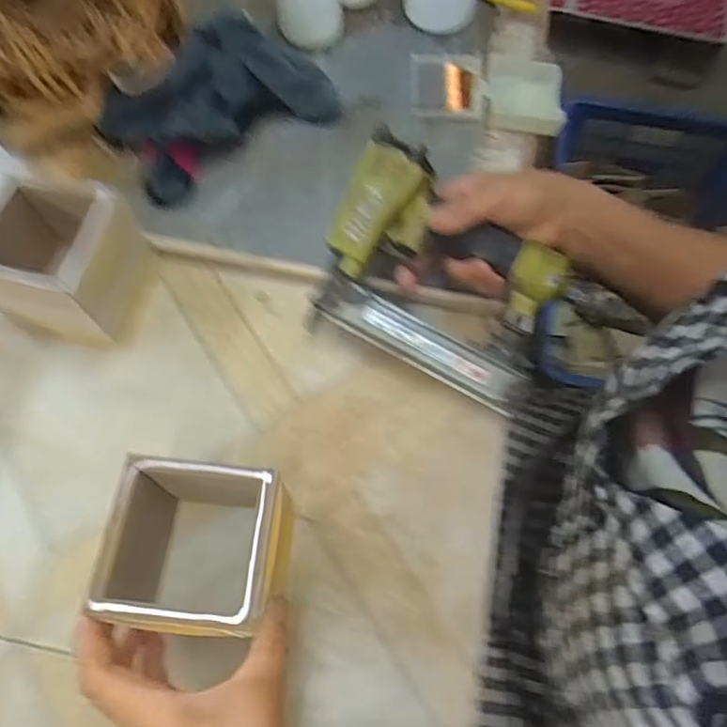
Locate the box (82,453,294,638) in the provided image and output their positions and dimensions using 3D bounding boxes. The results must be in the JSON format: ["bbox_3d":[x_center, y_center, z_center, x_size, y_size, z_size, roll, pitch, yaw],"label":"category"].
[{"bbox_3d":[-0.104,0.109,0.341,0.102,0.092,0.085,6,69,1],"label":"box"}]

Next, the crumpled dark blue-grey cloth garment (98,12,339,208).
[{"bbox_3d":[-0.128,-0.240,0.499,0.205,0.060,0.109,-33,73,-13],"label":"crumpled dark blue-grey cloth garment"}]

